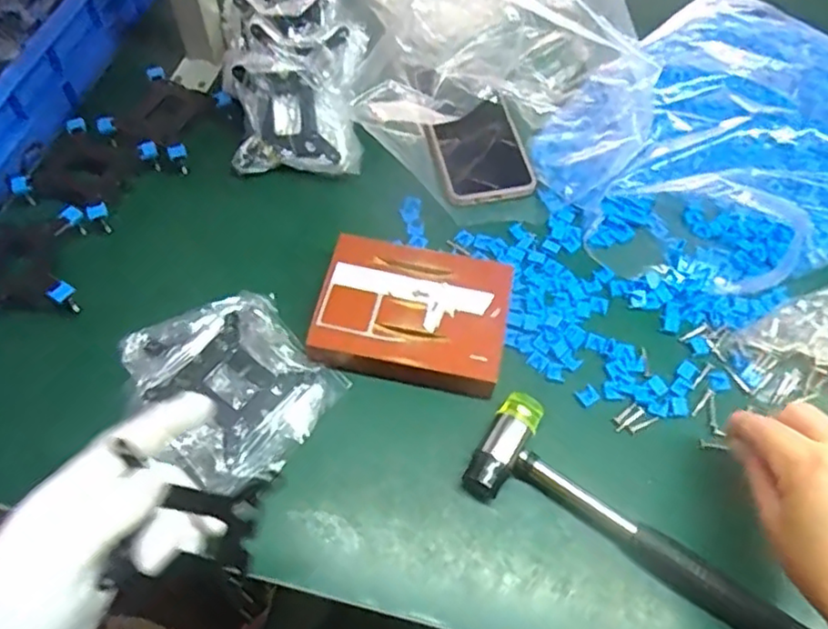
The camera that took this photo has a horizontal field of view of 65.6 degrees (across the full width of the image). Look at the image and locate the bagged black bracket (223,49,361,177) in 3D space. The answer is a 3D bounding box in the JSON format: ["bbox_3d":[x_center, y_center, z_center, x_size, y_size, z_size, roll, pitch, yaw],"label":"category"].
[{"bbox_3d":[-0.102,-0.173,0.562,0.106,0.030,0.097,0,97,0],"label":"bagged black bracket"}]

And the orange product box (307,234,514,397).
[{"bbox_3d":[0.001,-0.003,0.485,0.138,0.029,0.106,8,61,4],"label":"orange product box"}]

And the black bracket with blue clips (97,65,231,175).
[{"bbox_3d":[-0.219,-0.176,0.576,0.080,0.028,0.088,21,63,11],"label":"black bracket with blue clips"}]

